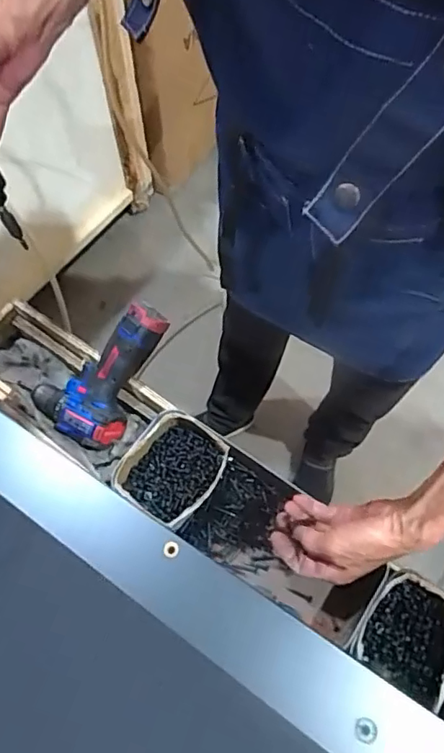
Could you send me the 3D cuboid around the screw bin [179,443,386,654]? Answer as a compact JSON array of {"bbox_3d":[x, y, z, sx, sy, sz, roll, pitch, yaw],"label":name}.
[{"bbox_3d":[0.075,0.196,0.649,0.220,0.081,0.119,30,69,13],"label":"screw bin"}]

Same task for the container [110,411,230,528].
[{"bbox_3d":[-0.058,0.112,0.664,0.105,0.051,0.120,38,71,15],"label":"container"}]

